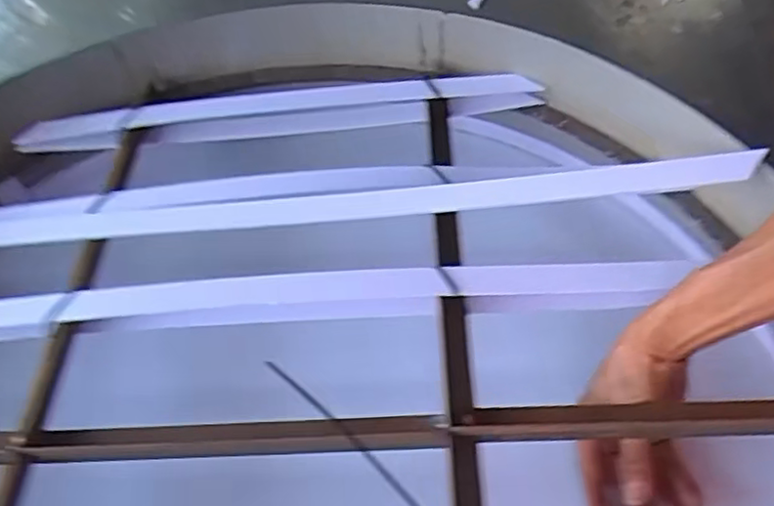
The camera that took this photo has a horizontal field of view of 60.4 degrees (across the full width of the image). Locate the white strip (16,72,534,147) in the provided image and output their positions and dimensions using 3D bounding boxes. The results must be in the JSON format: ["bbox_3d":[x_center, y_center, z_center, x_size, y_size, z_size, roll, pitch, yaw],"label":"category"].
[{"bbox_3d":[-0.119,-0.152,0.686,0.534,0.026,0.022,-5,54,2],"label":"white strip"}]

